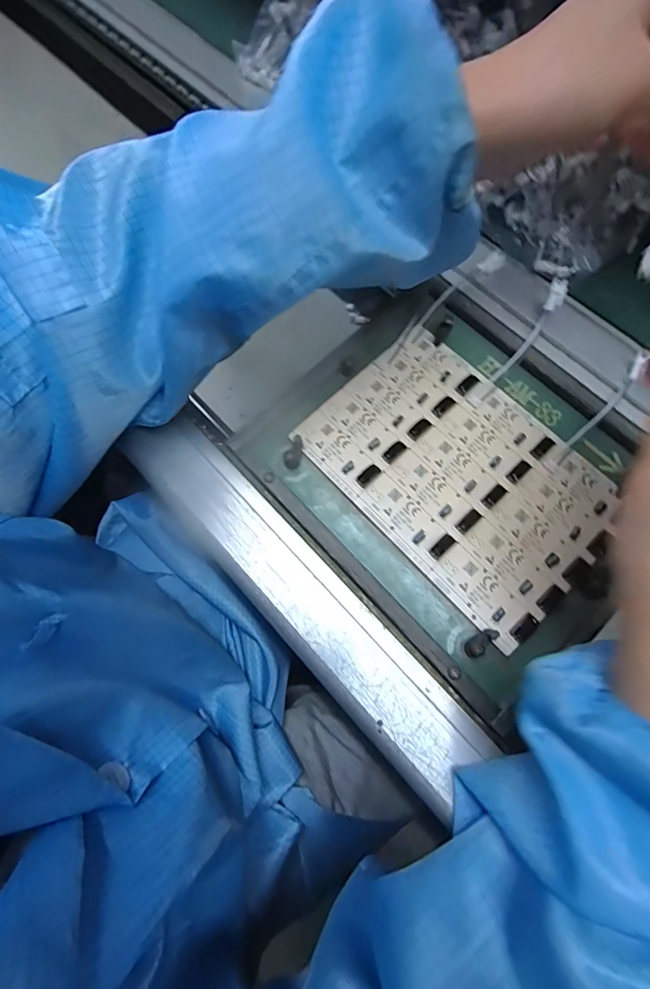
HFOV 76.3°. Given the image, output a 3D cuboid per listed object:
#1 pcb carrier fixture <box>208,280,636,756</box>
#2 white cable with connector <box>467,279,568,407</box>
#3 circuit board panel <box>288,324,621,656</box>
[{"bbox_3d":[0.083,-0.013,0.266,0.196,0.012,0.234,-41,77,-9],"label":"pcb carrier fixture"},{"bbox_3d":[0.131,-0.100,0.283,0.012,0.011,0.095,37,99,8],"label":"white cable with connector"},{"bbox_3d":[0.086,-0.015,0.271,0.124,0.008,0.190,-43,77,-9],"label":"circuit board panel"}]

